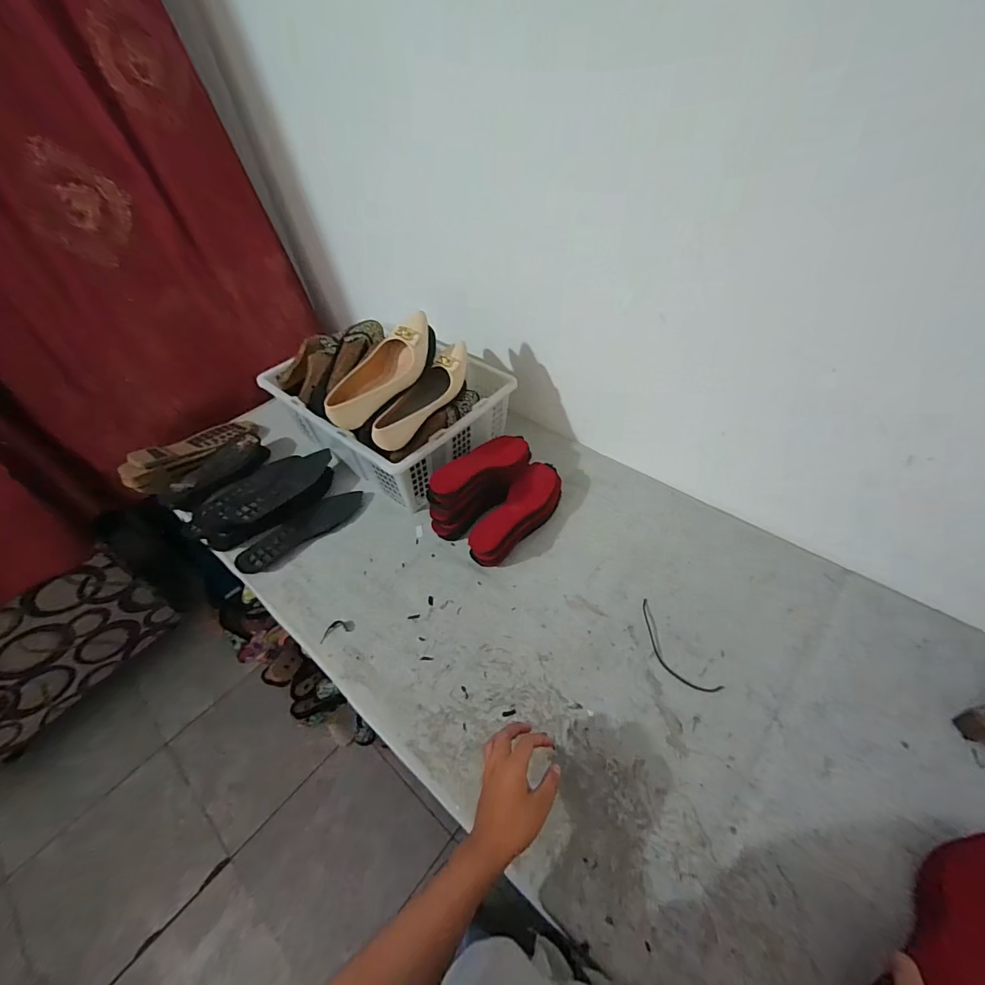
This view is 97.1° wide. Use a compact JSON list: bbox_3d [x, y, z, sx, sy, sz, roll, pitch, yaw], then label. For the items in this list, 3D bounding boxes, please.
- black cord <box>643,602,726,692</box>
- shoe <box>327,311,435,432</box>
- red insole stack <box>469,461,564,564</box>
[{"bbox_3d":[0.274,0.243,0.675,0.052,0.006,0.162,-24,51,-17],"label":"black cord"},{"bbox_3d":[-0.189,-0.213,0.745,0.079,0.081,0.257,30,56,27],"label":"shoe"},{"bbox_3d":[0.052,0.036,0.817,0.076,0.082,0.240,32,57,28],"label":"red insole stack"}]

